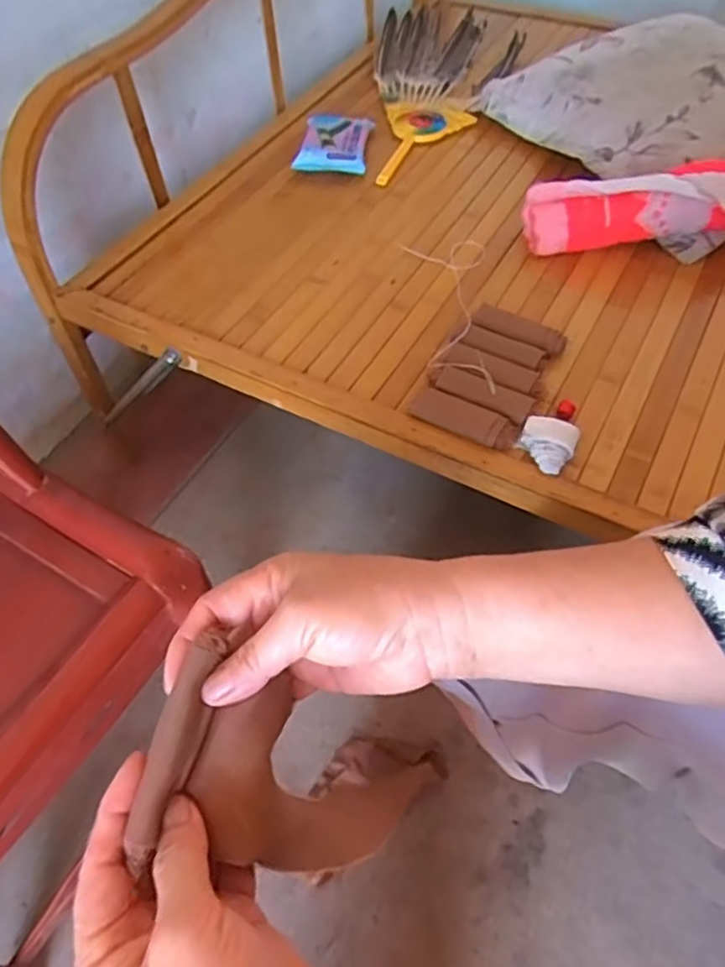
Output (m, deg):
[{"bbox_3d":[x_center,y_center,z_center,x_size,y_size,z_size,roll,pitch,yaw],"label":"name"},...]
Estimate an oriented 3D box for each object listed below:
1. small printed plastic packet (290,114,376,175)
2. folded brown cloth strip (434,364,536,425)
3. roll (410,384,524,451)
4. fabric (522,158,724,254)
[{"bbox_3d":[-0.036,-0.459,0.888,0.091,0.030,0.136,5,52,6],"label":"small printed plastic packet"},{"bbox_3d":[0.115,-0.085,0.631,0.091,0.015,0.033,24,59,17],"label":"folded brown cloth strip"},{"bbox_3d":[0.095,-0.059,0.617,0.098,0.015,0.034,26,59,17],"label":"roll"},{"bbox_3d":[0.408,-0.309,0.748,0.431,0.087,0.052,2,55,2],"label":"fabric"}]

